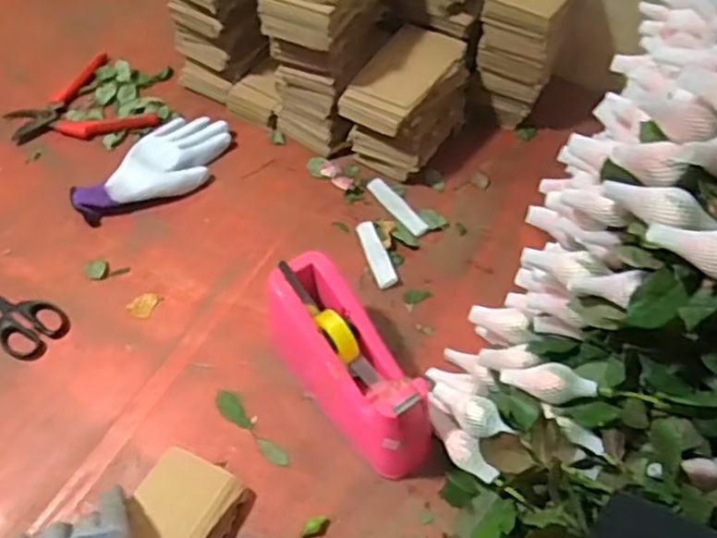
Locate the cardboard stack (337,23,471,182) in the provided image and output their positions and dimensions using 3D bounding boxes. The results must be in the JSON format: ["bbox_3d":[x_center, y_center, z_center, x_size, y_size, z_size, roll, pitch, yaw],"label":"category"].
[{"bbox_3d":[0.060,-0.197,0.872,0.108,0.117,0.162,25,57,15],"label":"cardboard stack"}]

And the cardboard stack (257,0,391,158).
[{"bbox_3d":[-0.035,-0.264,0.848,0.091,0.225,0.160,22,56,13],"label":"cardboard stack"}]

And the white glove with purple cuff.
[{"bbox_3d":[-0.241,-0.121,0.857,0.097,0.028,0.199,30,58,18],"label":"white glove with purple cuff"}]

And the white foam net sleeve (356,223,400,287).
[{"bbox_3d":[0.019,-0.017,0.810,0.024,0.008,0.091,-15,56,-13],"label":"white foam net sleeve"}]

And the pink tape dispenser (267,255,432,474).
[{"bbox_3d":[-0.012,0.093,0.665,0.078,0.103,0.198,-29,60,-20],"label":"pink tape dispenser"}]

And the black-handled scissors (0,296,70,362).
[{"bbox_3d":[-0.383,0.033,0.759,0.174,0.008,0.064,32,59,19],"label":"black-handled scissors"}]

